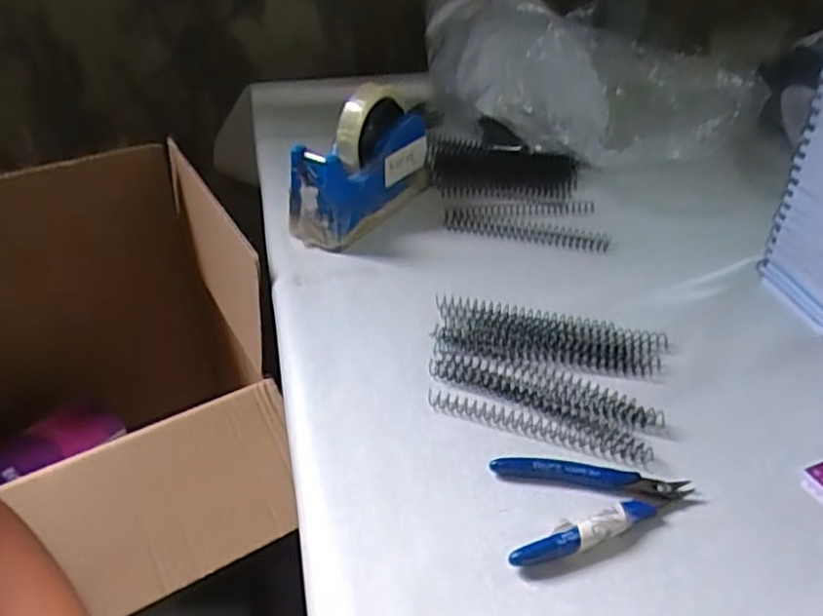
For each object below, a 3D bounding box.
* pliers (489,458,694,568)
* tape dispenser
[{"bbox_3d":[0.111,0.117,0.392,0.114,0.014,0.067,-2,39,-4],"label":"pliers"},{"bbox_3d":[-0.048,-0.139,0.624,0.060,0.112,0.157,23,44,25],"label":"tape dispenser"}]

